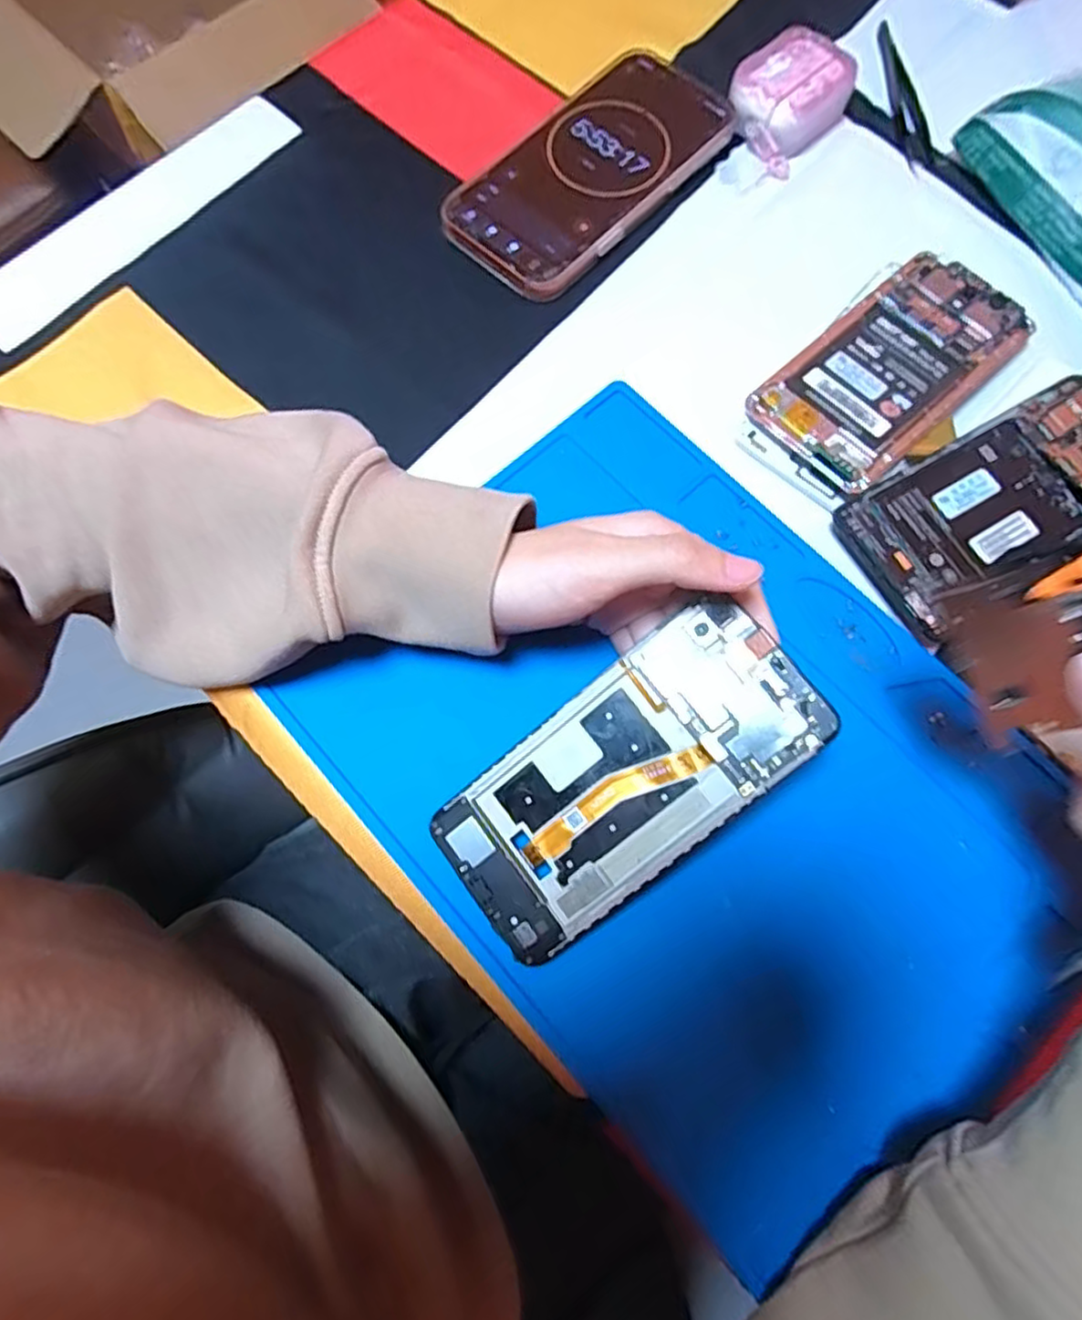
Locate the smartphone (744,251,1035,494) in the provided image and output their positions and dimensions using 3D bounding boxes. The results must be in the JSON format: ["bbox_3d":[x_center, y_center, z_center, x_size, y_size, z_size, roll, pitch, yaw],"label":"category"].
[{"bbox_3d":[0.172,-0.142,0.331,0.135,0.015,0.069,-41,78,-11],"label":"smartphone"}]

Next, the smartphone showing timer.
[{"bbox_3d":[0.029,-0.267,0.367,0.081,0.014,0.171,41,78,11],"label":"smartphone showing timer"}]

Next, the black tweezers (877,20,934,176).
[{"bbox_3d":[0.210,-0.324,0.389,0.016,0.008,0.110,-3,74,-1],"label":"black tweezers"}]

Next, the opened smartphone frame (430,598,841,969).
[{"bbox_3d":[0.031,0.046,0.255,0.147,0.006,0.068,-40,77,8],"label":"opened smartphone frame"}]

